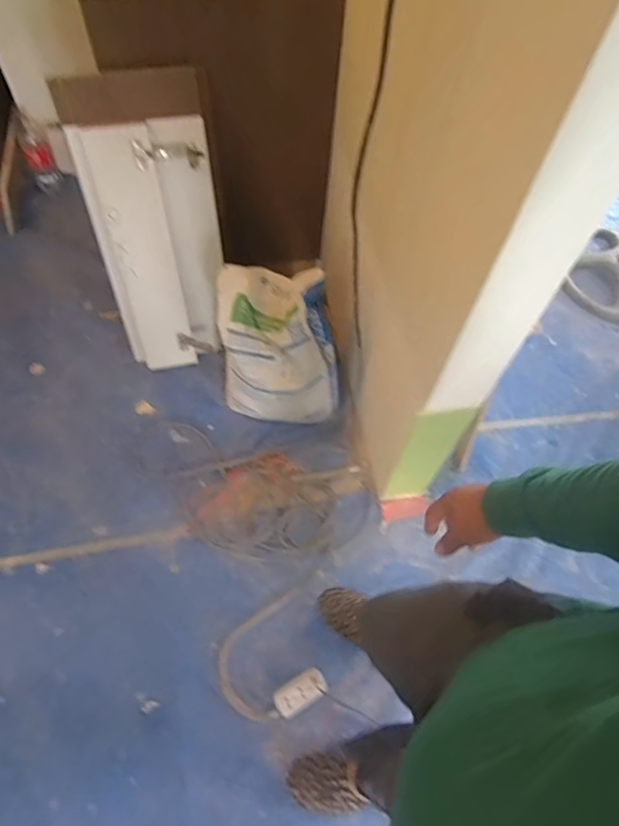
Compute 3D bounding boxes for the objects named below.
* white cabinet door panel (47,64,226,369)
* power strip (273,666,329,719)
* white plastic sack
[{"bbox_3d":[-0.386,-0.460,1.385,0.321,0.748,0.046,-14,44,-12],"label":"white cabinet door panel"},{"bbox_3d":[-0.021,0.645,1.199,0.122,0.034,0.066,-28,68,-16],"label":"power strip"},{"bbox_3d":[-0.084,-0.181,1.418,0.307,0.404,0.312,-12,62,-9],"label":"white plastic sack"}]

